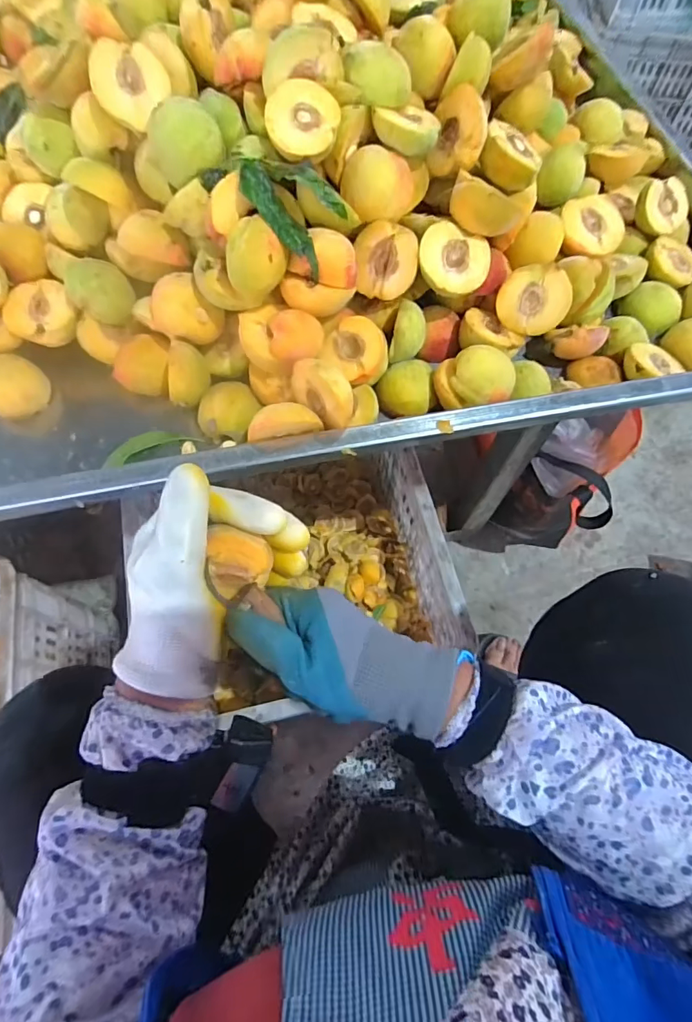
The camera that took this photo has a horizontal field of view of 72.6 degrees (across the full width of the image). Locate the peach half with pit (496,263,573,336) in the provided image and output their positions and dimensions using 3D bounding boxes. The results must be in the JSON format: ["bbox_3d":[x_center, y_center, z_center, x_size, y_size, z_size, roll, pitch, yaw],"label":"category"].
[{"bbox_3d":[0.187,-0.211,0.473,0.065,0.063,0.033,-12,22,21],"label":"peach half with pit"}]

